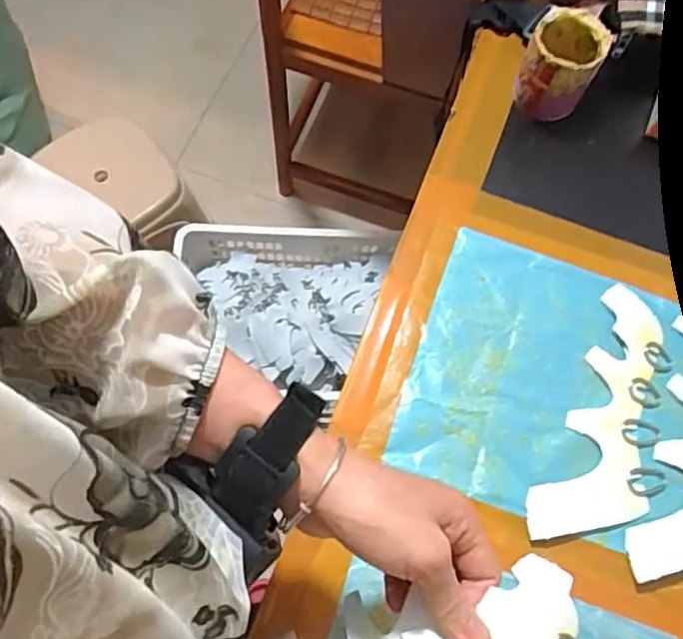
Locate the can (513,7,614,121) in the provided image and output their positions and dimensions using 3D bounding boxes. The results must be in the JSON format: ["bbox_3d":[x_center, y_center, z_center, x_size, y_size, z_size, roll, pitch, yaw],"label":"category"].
[{"bbox_3d":[0.203,-0.235,0.577,0.064,0.078,0.065,1,66,-2],"label":"can"}]

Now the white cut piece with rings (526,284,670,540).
[{"bbox_3d":[0.222,0.081,0.493,0.083,0.007,0.216,26,72,6],"label":"white cut piece with rings"}]

